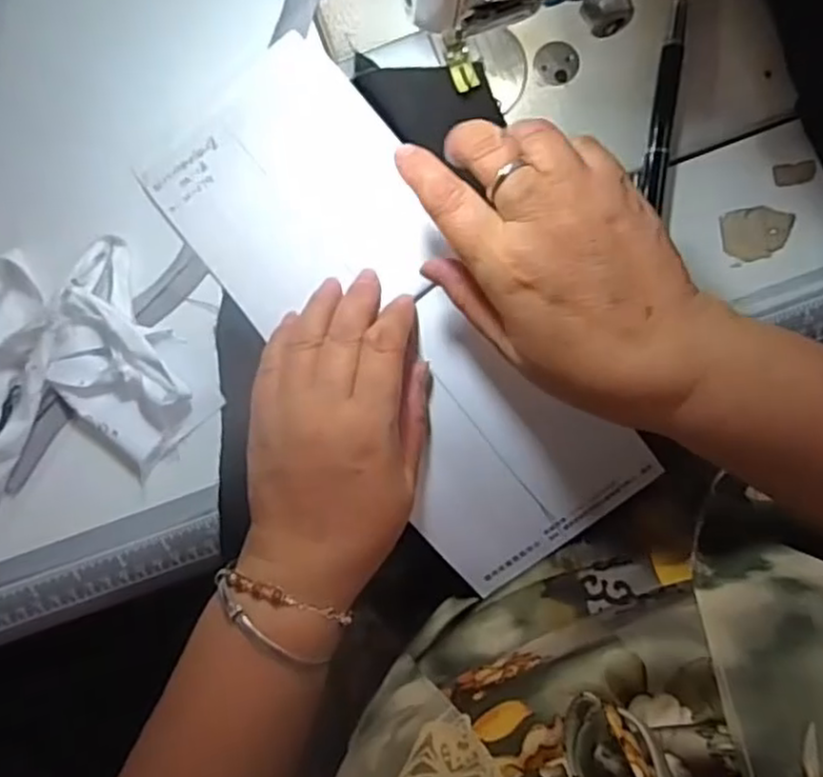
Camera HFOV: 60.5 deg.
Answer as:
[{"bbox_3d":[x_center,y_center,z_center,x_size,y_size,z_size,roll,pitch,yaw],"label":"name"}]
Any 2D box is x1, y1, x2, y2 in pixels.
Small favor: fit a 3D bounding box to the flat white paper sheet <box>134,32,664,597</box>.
[{"bbox_3d":[-0.012,-0.041,0.375,0.120,0.028,0.307,-38,88,1],"label":"flat white paper sheet"}]

